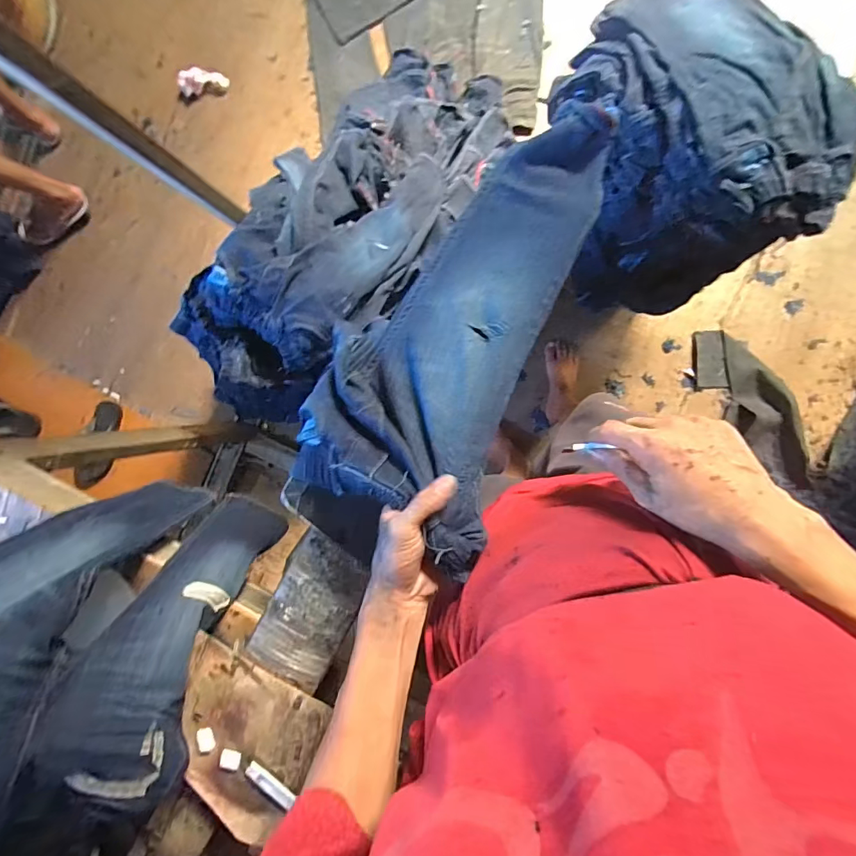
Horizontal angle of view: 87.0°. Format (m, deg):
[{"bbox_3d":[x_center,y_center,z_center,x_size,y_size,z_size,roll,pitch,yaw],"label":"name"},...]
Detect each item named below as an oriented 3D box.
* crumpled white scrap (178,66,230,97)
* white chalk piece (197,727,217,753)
[{"bbox_3d":[-0.701,-1.082,1.410,0.144,0.032,0.067,-5,93,-9],"label":"crumpled white scrap"},{"bbox_3d":[-0.261,0.368,0.533,0.016,0.008,0.029,-13,93,5],"label":"white chalk piece"}]

